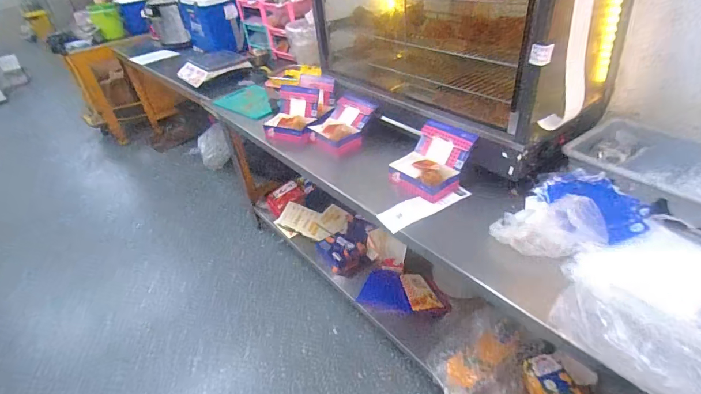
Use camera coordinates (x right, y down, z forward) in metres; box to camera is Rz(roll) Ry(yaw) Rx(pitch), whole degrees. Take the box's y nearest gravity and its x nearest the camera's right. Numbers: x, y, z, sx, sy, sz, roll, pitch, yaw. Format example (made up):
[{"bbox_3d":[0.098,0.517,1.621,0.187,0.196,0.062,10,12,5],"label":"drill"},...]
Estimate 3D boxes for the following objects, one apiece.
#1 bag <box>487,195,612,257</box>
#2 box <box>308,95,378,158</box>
[{"bbox_3d":[0.437,0.059,0.829,0.218,0.104,0.110,2,38,13],"label":"bag"},{"bbox_3d":[-0.028,-0.258,1.342,0.187,0.140,0.184,-34,44,-31],"label":"box"}]

